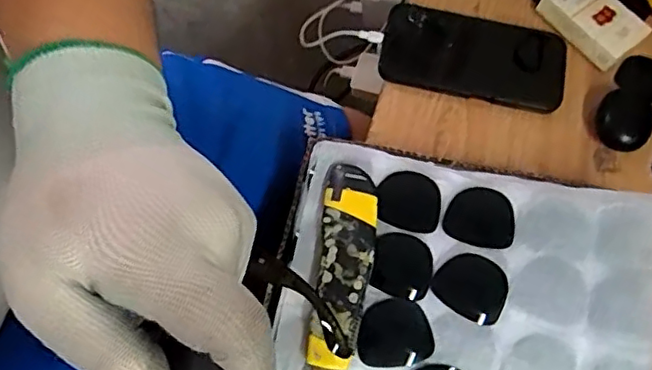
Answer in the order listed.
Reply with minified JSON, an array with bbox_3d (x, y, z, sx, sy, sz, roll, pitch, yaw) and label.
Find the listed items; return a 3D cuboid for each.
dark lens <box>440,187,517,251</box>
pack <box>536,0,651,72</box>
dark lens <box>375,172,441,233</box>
[{"bbox_3d":[0.115,0.024,0.448,0.052,0.004,0.045,10,68,1],"label":"dark lens"},{"bbox_3d":[0.249,-0.155,0.559,0.055,0.025,0.087,-38,74,-16],"label":"pack"},{"bbox_3d":[0.063,0.011,0.451,0.049,0.007,0.046,19,68,5],"label":"dark lens"}]

